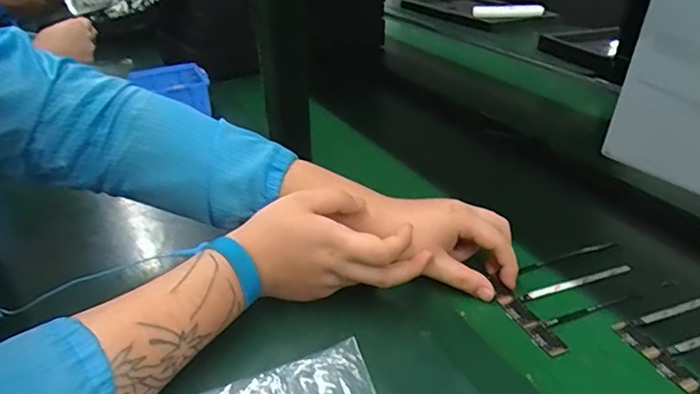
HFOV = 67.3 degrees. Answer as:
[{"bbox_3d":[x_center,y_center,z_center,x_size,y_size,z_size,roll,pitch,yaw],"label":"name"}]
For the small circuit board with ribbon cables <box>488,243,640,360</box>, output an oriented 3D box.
[{"bbox_3d":[0.225,0.094,0.516,0.164,0.014,0.107,-17,35,-16],"label":"small circuit board with ribbon cables"}]

